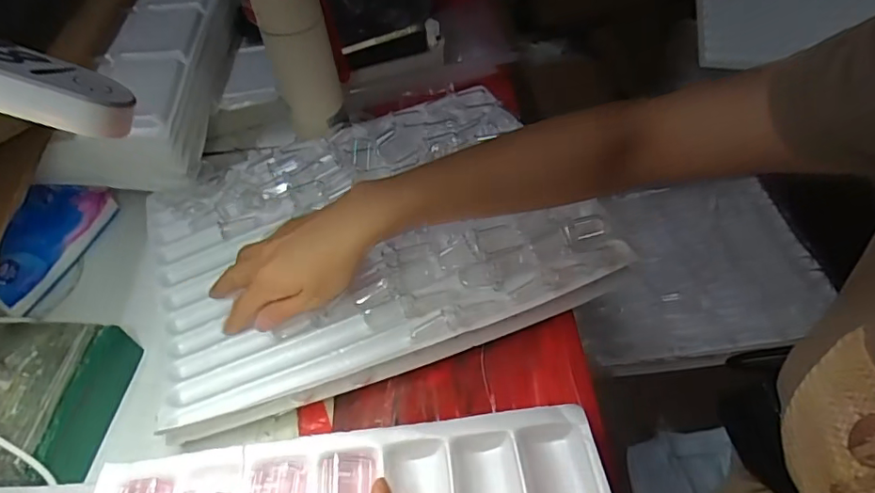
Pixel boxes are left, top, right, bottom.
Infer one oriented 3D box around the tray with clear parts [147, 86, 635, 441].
[{"bbox_3d":[-0.070,-0.021,0.497,0.377,0.041,0.299,-20,47,-12],"label":"tray with clear parts"}]

